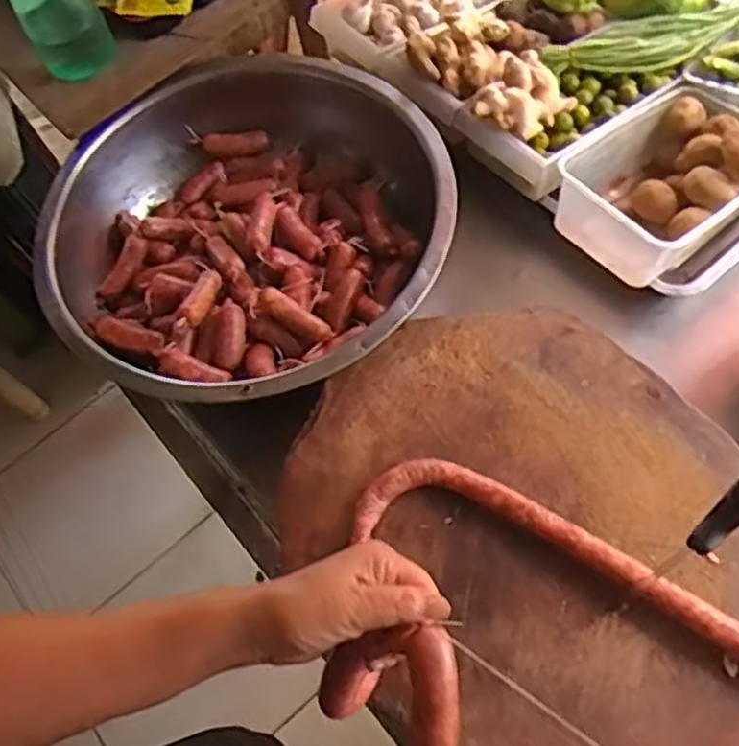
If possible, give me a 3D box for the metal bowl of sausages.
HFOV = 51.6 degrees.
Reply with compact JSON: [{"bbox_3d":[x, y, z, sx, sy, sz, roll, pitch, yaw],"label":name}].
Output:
[{"bbox_3d":[-0.128,-0.163,0.902,0.452,0.176,0.450,-4,64,8],"label":"metal bowl of sausages"}]

